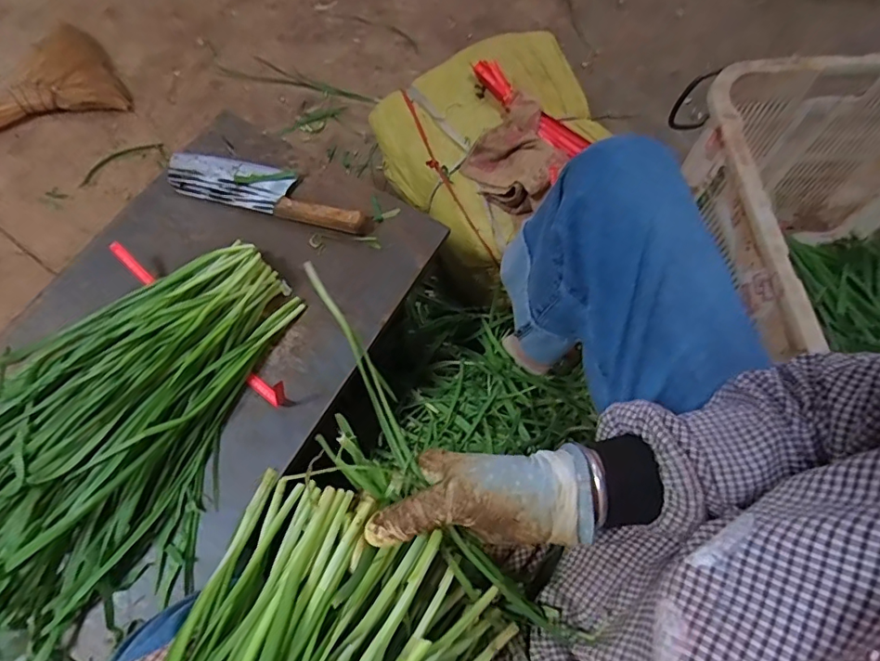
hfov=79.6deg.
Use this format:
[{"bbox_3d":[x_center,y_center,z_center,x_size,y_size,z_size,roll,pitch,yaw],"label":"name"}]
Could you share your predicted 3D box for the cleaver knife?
[{"bbox_3d":[-0.231,-0.191,0.707,0.274,0.021,0.074,14,69,3],"label":"cleaver knife"}]

